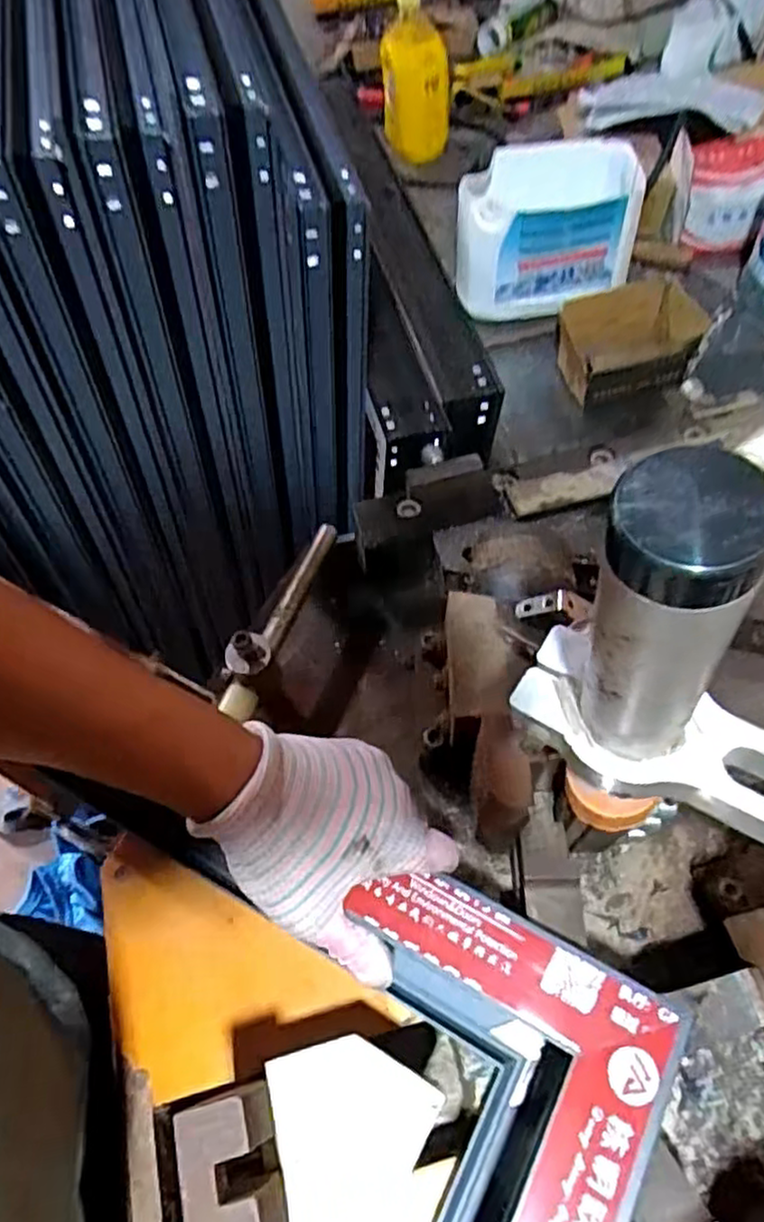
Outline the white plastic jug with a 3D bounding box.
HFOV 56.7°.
[{"bbox_3d":[0.197,-0.462,0.863,0.207,0.138,0.131,-2,61,3],"label":"white plastic jug"}]

